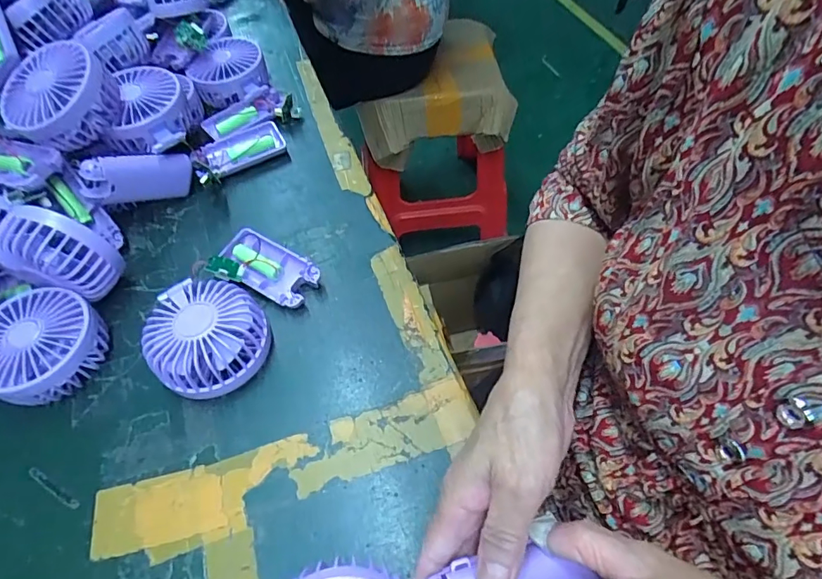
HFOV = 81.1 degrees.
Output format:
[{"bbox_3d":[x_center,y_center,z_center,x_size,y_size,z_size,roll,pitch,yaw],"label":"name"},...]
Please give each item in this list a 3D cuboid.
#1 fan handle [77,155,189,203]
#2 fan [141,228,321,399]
[{"bbox_3d":[-0.253,-0.104,0.447,0.016,0.046,0.094,40,35,26],"label":"fan handle"},{"bbox_3d":[-0.147,0.011,0.383,0.101,0.047,0.147,19,60,16],"label":"fan"}]

